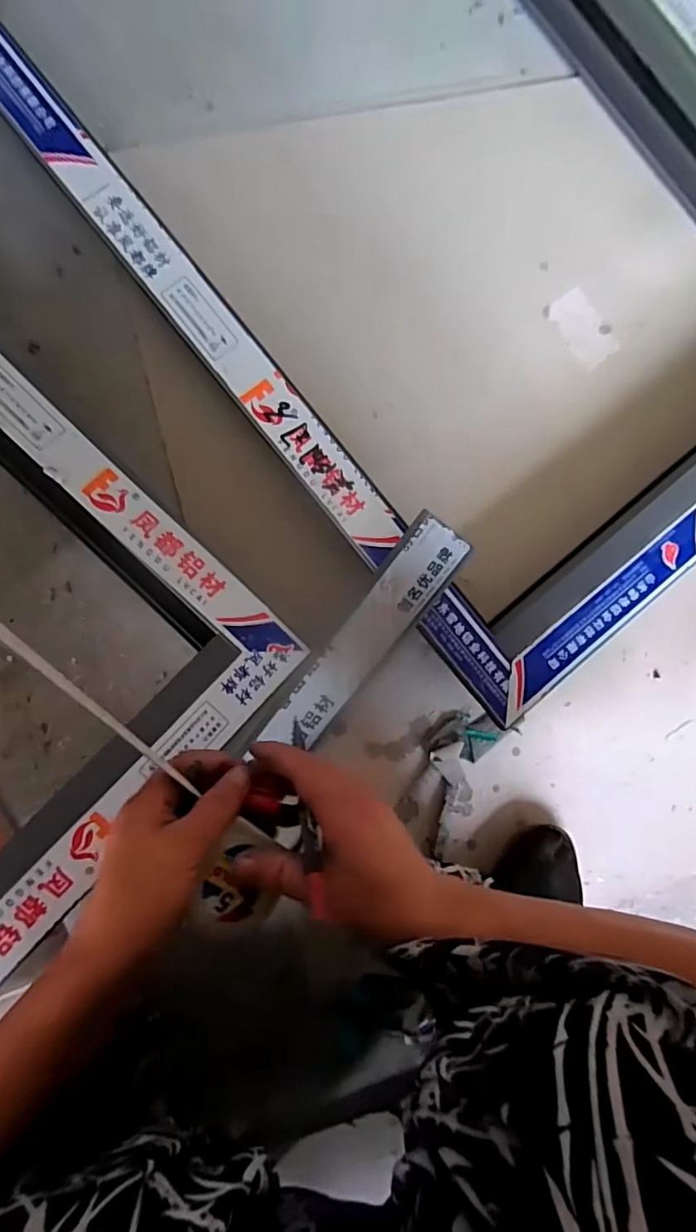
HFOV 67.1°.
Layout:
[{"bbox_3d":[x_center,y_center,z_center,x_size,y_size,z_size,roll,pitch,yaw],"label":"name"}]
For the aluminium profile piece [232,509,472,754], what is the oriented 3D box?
[{"bbox_3d":[0.006,0.027,0.422,0.052,0.017,0.236,38,103,-3],"label":"aluminium profile piece"}]

